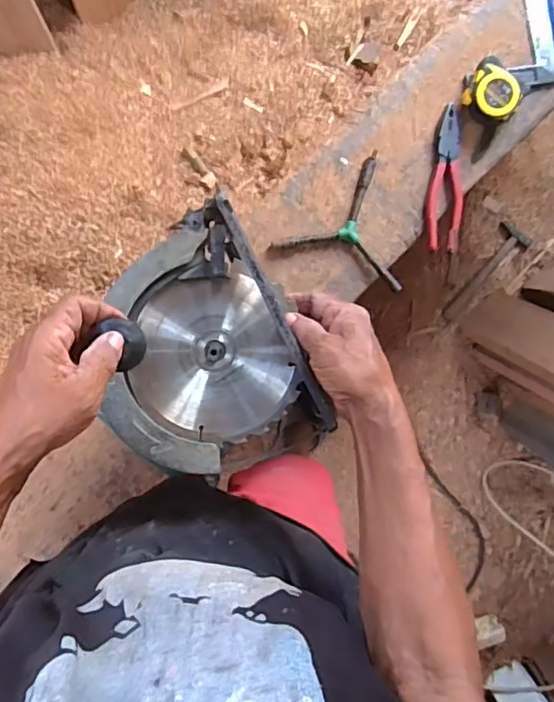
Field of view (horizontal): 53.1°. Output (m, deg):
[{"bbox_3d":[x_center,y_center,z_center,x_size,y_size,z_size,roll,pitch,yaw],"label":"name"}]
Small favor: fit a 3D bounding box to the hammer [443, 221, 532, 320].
[{"bbox_3d":[0.527,-0.205,1.426,0.081,0.021,0.295,44,87,-6],"label":"hammer"}]

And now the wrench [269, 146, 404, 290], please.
[{"bbox_3d":[0.104,-0.185,0.727,0.172,0.024,0.164,19,90,-7],"label":"wrench"}]

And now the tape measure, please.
[{"bbox_3d":[0.282,-0.341,0.733,0.072,0.049,0.057,35,88,-7],"label":"tape measure"}]

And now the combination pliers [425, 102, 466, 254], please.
[{"bbox_3d":[0.230,-0.232,0.744,0.046,0.024,0.197,8,92,-7],"label":"combination pliers"}]

